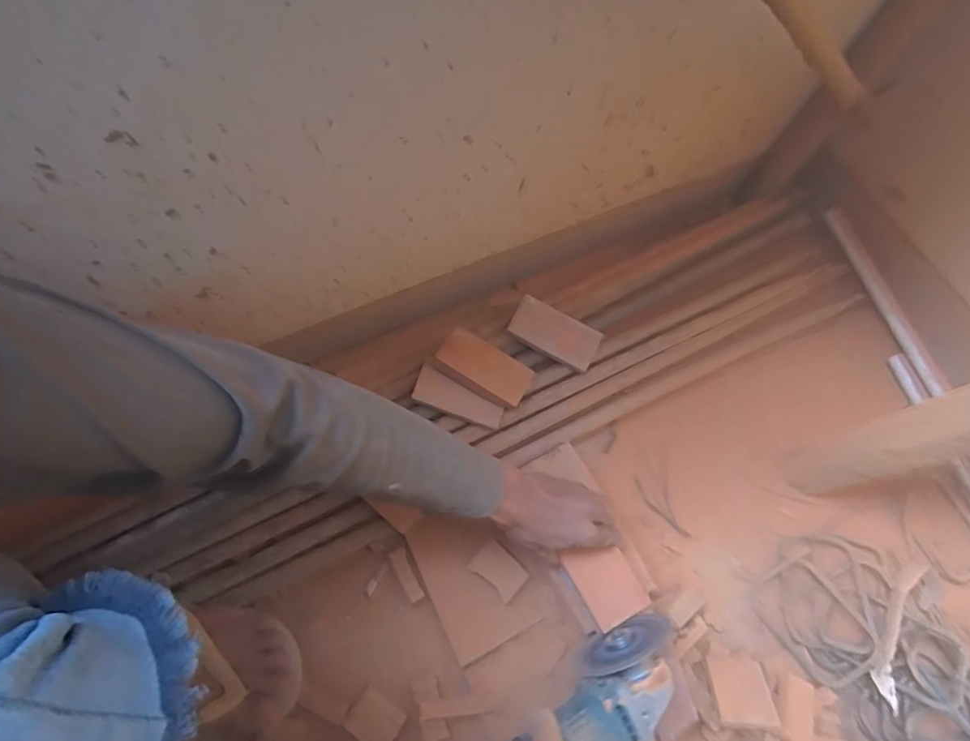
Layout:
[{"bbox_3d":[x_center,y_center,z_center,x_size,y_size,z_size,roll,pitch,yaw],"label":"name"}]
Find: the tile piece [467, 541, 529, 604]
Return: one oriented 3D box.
[{"bbox_3d":[0.016,0.238,0.587,0.062,0.013,0.042,40,72,11],"label":"tile piece"}]

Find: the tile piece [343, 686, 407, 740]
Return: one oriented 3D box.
[{"bbox_3d":[-0.118,0.378,0.530,0.053,0.006,0.042,33,71,9],"label":"tile piece"}]

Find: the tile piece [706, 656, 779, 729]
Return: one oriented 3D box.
[{"bbox_3d":[0.276,0.345,0.533,0.056,0.007,0.066,-10,39,14],"label":"tile piece"}]

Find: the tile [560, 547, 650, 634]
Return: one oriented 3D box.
[{"bbox_3d":[0.128,0.228,0.529,0.062,0.006,0.084,-31,81,2],"label":"tile"}]

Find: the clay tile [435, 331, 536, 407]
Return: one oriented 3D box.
[{"bbox_3d":[0.000,-0.005,0.616,0.116,0.021,0.057,30,70,8],"label":"clay tile"}]

